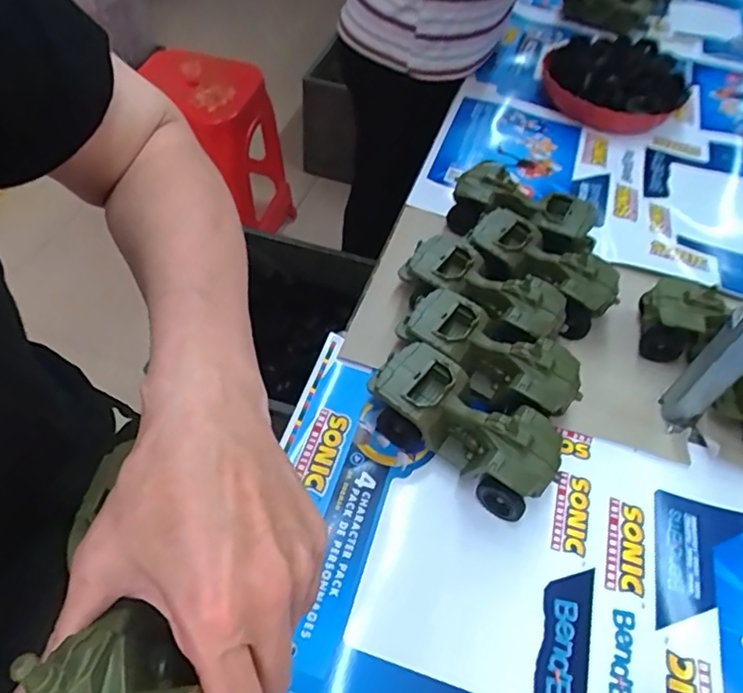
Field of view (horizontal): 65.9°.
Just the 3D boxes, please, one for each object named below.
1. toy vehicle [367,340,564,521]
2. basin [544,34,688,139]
[{"bbox_3d":[0.086,0.075,0.538,0.175,0.082,0.077,33,56,18],"label":"toy vehicle"},{"bbox_3d":[0.427,-0.474,0.999,0.208,0.113,0.226,-33,62,-27],"label":"basin"}]

